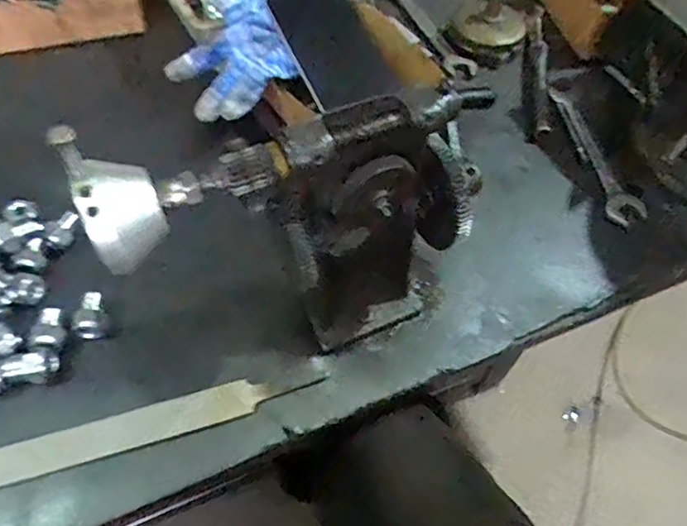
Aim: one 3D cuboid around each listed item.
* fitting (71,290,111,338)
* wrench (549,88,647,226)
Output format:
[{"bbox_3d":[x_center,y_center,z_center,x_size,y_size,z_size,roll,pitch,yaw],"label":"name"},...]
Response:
[{"bbox_3d":[-0.177,0.036,0.392,0.021,0.020,0.031,-13,59,-12],"label":"fitting"},{"bbox_3d":[0.223,-0.100,0.505,0.026,0.013,0.150,-10,58,-10],"label":"wrench"}]

